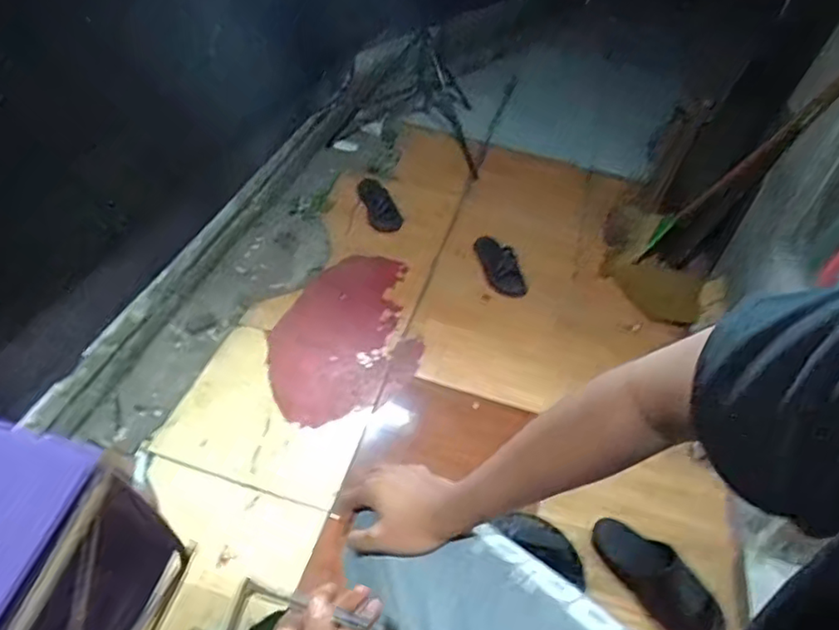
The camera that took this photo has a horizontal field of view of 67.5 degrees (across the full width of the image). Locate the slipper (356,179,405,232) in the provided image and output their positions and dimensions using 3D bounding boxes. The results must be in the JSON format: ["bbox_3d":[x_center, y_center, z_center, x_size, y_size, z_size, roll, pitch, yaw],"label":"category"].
[{"bbox_3d":[-0.136,-0.352,1.911,0.087,0.069,0.282,-9,47,-20],"label":"slipper"}]

